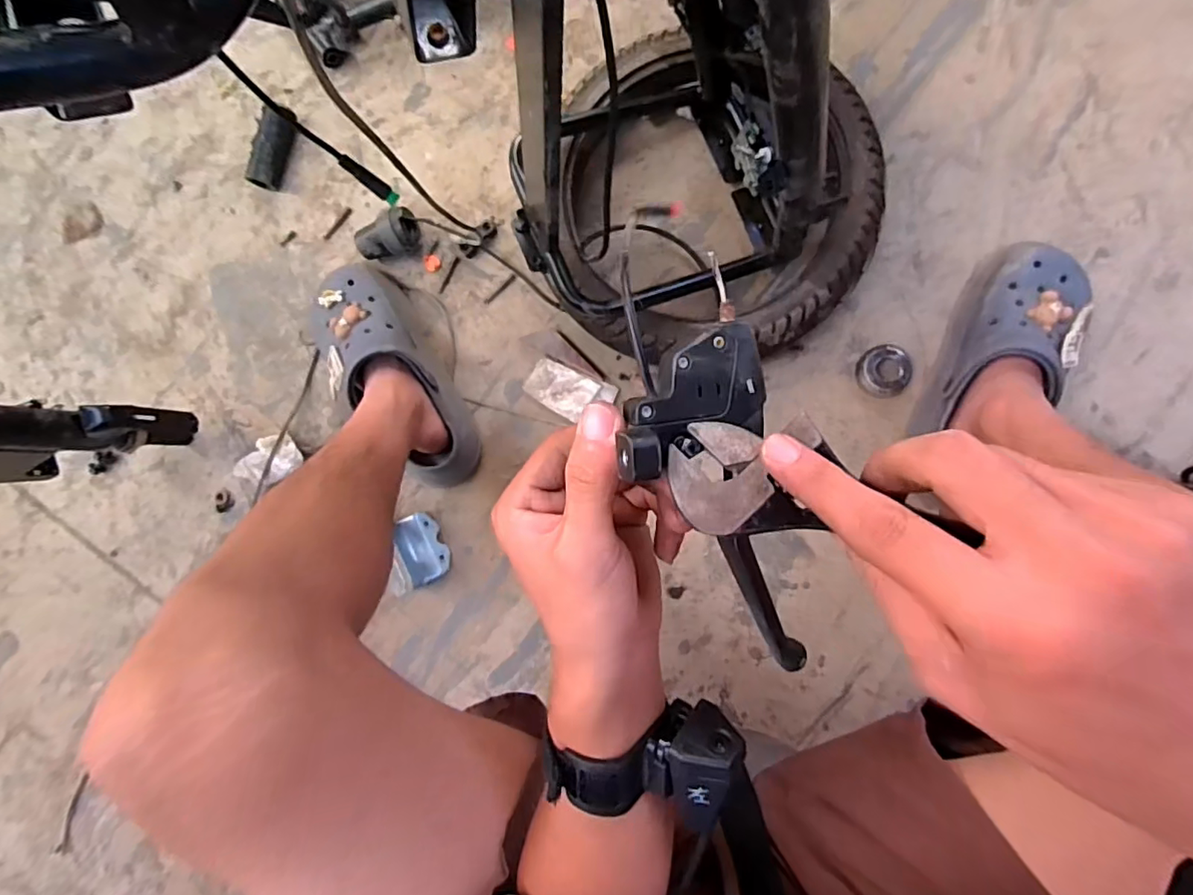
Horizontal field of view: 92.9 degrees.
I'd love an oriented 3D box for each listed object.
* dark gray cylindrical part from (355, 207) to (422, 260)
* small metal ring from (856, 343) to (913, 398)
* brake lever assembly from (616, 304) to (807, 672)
[{"bbox_3d":[-0.239,-0.239,0.659,0.072,0.052,0.042,-22,85,4],"label":"dark gray cylindrical part"},{"bbox_3d":[0.307,-0.083,0.603,0.057,0.022,0.053,0,87,6],"label":"small metal ring"},{"bbox_3d":[0.053,0.032,0.224,0.061,0.045,0.154,-17,106,5],"label":"brake lever assembly"}]

